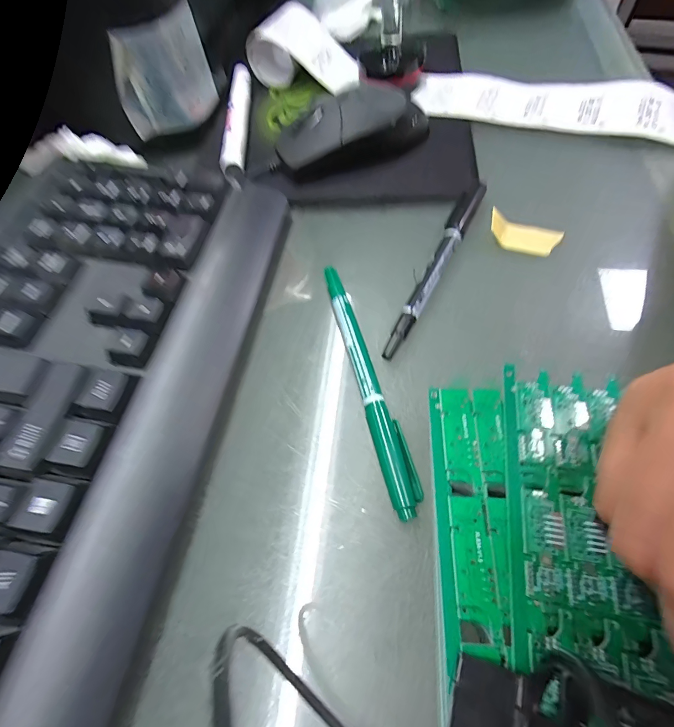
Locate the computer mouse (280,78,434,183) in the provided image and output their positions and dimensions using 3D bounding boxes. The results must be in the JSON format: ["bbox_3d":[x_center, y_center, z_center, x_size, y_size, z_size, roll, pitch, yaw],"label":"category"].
[{"bbox_3d":[0.017,-0.167,0.264,0.116,0.038,0.053,-28,60,-10],"label":"computer mouse"}]

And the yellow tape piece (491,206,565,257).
[{"bbox_3d":[0.112,-0.077,0.223,0.041,0.007,0.022,17,62,16],"label":"yellow tape piece"}]

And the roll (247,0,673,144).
[{"bbox_3d":[0.089,-0.230,0.296,0.344,0.032,0.056,23,61,13],"label":"roll"}]

